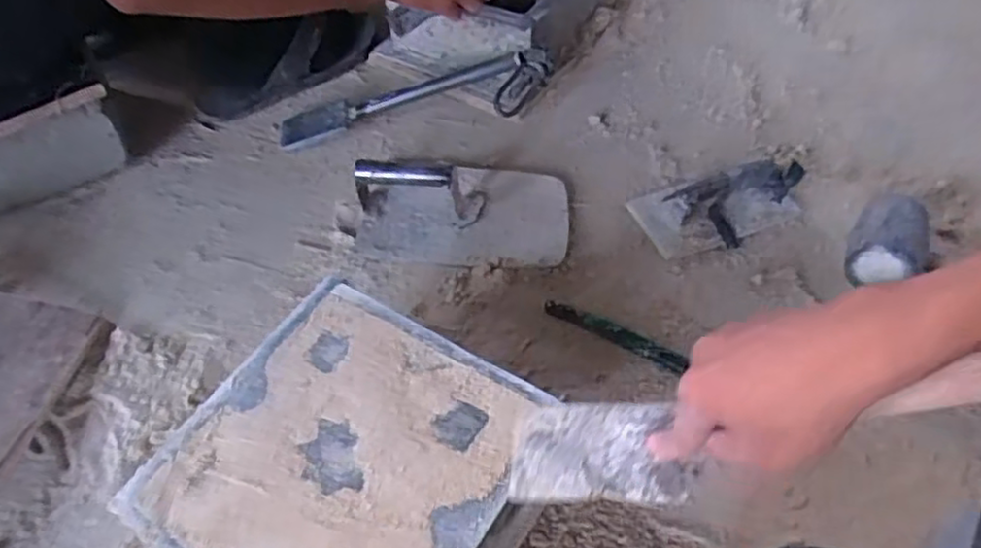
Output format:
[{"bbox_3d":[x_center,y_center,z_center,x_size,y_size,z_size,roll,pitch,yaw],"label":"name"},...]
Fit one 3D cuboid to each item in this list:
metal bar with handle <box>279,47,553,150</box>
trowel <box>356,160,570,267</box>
[{"bbox_3d":[-0.092,-0.202,0.859,0.342,0.059,0.074,-13,54,7],"label":"metal bar with handle"},{"bbox_3d":[-0.029,-0.084,0.757,0.227,0.066,0.140,5,54,5],"label":"trowel"}]

